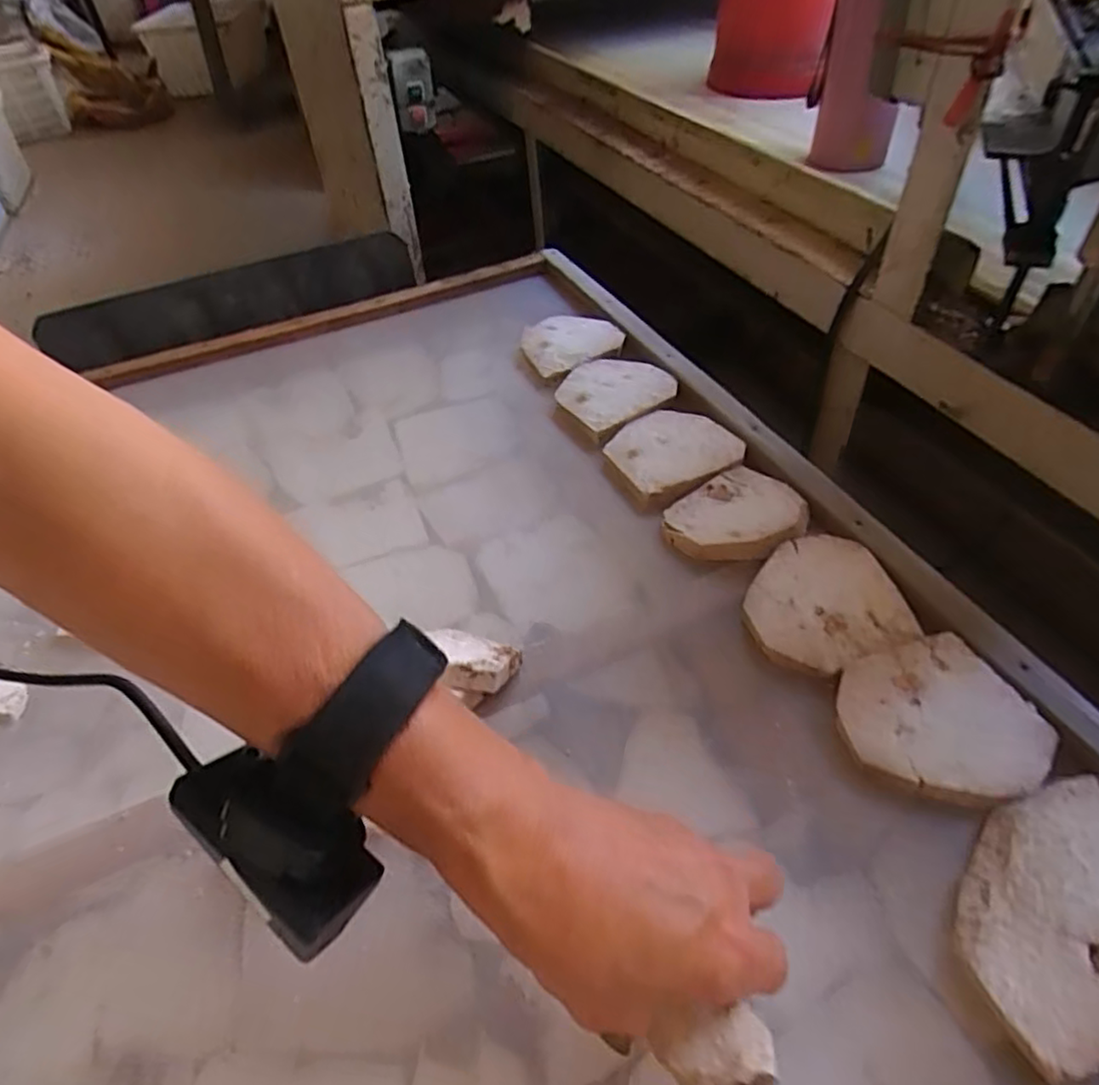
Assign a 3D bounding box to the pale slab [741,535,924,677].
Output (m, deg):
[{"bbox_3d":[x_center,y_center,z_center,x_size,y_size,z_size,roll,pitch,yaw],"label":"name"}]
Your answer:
[{"bbox_3d":[0.159,0.036,0.405,0.087,0.013,0.087,-13,45,-7],"label":"pale slab"}]

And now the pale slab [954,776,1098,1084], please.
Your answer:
[{"bbox_3d":[0.225,0.153,0.284,0.113,0.017,0.089,-15,46,-10],"label":"pale slab"}]

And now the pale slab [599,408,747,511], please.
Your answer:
[{"bbox_3d":[0.091,-0.069,0.521,0.088,0.021,0.089,-20,47,-14],"label":"pale slab"}]

